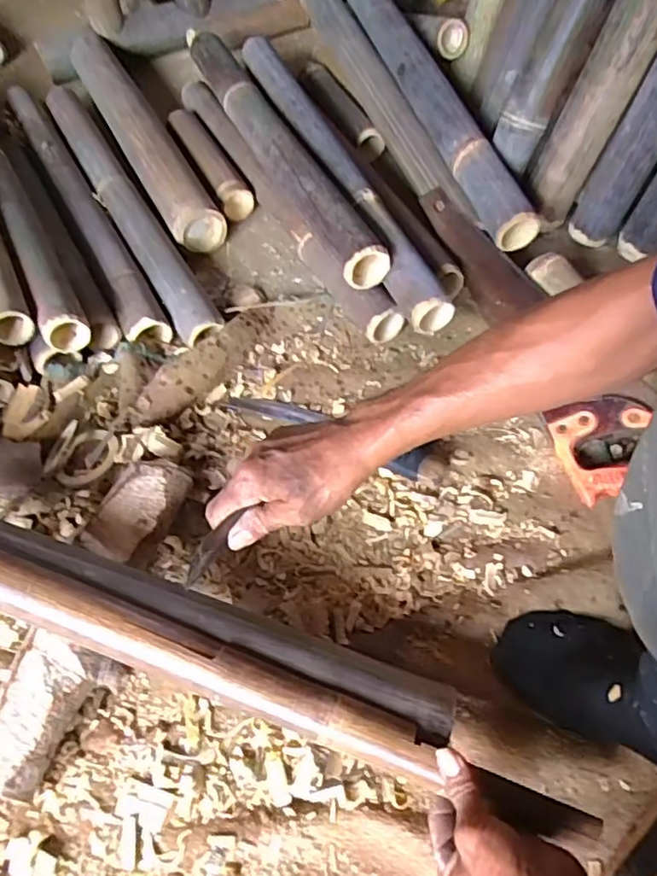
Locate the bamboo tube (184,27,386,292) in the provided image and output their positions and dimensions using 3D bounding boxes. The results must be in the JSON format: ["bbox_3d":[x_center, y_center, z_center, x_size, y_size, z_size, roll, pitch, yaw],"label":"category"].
[{"bbox_3d":[-0.087,-0.454,0.926,0.074,0.066,0.653,-23,60,-12],"label":"bamboo tube"}]

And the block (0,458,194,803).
[{"bbox_3d":[-0.228,0.171,0.599,0.080,0.063,0.323,13,59,10],"label":"block"}]

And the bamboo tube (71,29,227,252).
[{"bbox_3d":[-0.328,-0.526,1.039,0.082,0.075,0.584,-26,61,-14],"label":"bamboo tube"}]

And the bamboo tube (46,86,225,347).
[{"bbox_3d":[-0.324,-0.373,0.958,0.067,0.062,0.650,-27,61,-15],"label":"bamboo tube"}]

